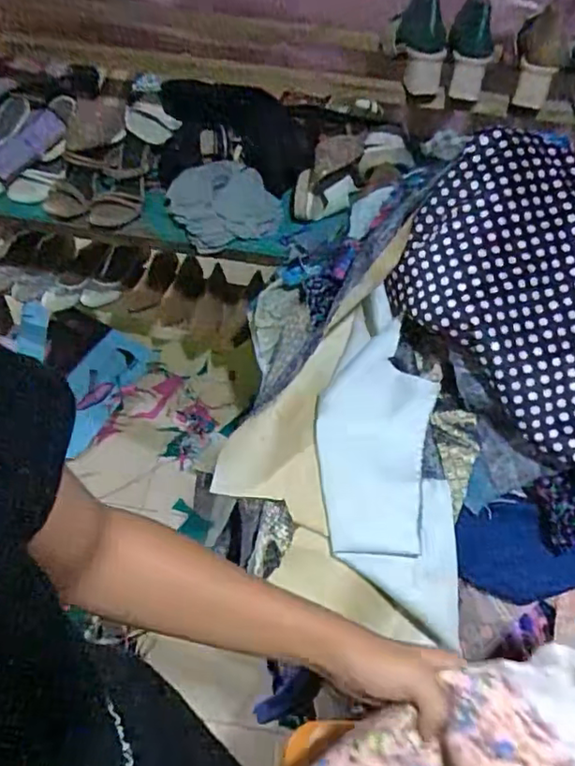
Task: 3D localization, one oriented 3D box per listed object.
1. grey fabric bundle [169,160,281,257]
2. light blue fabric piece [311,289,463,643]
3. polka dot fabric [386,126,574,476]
[{"bbox_3d":[-0.120,-0.331,1.122,0.178,0.088,0.163,-19,56,-15],"label":"grey fabric bundle"},{"bbox_3d":[0.120,0.098,0.785,0.153,0.046,0.428,-6,71,-6],"label":"light blue fabric piece"},{"bbox_3d":[0.372,-0.076,0.766,0.306,0.090,0.522,-39,83,-6],"label":"polka dot fabric"}]

